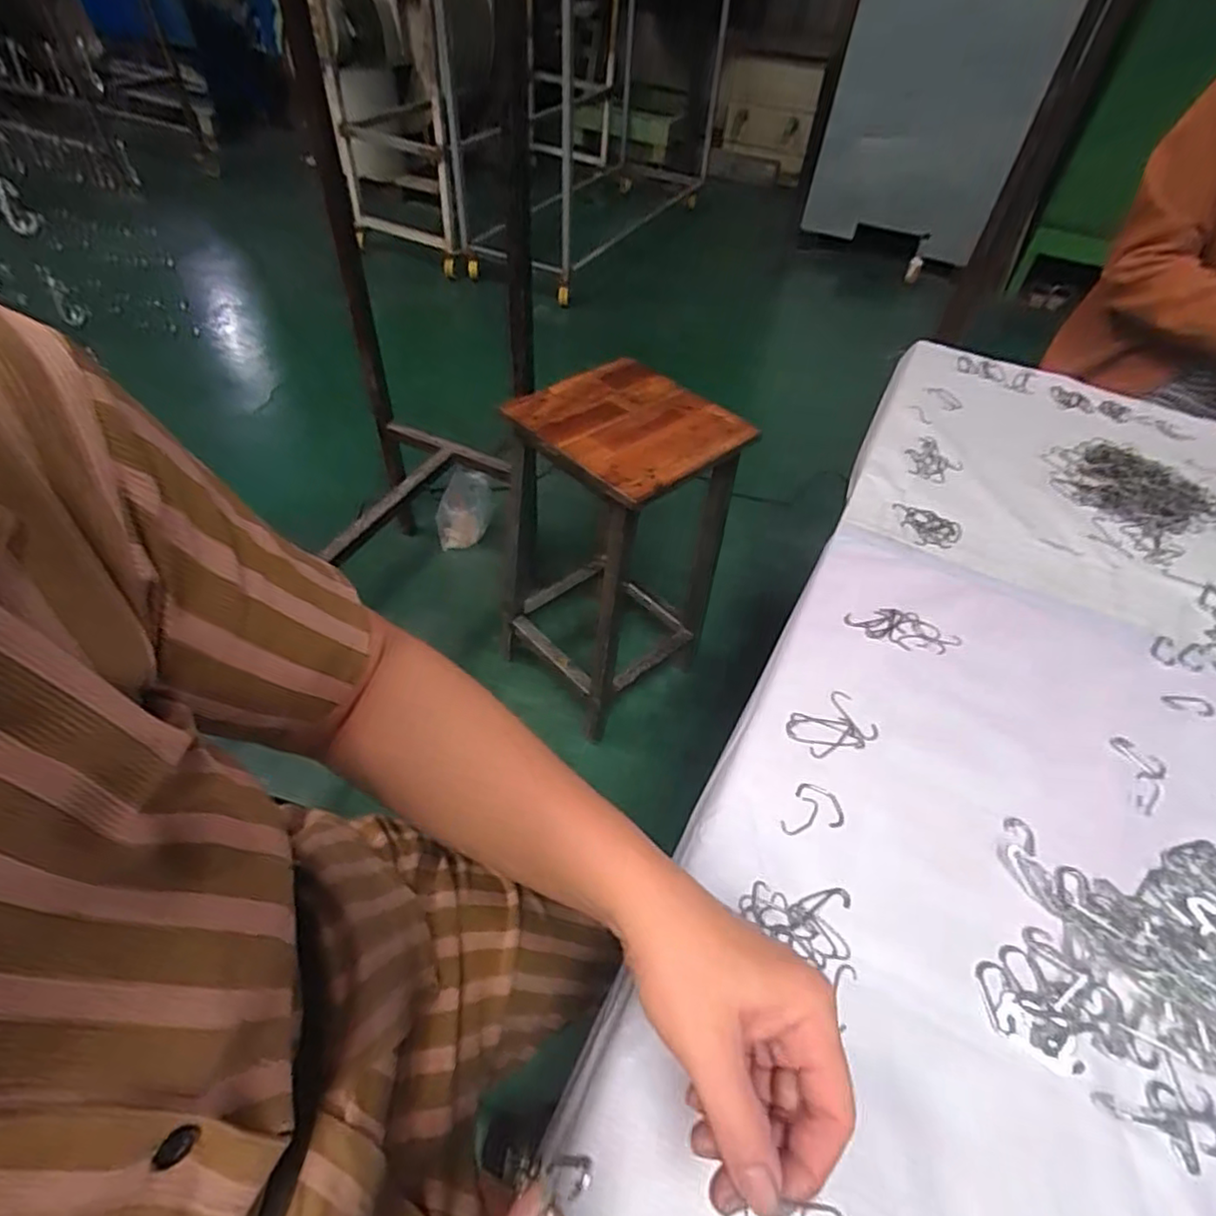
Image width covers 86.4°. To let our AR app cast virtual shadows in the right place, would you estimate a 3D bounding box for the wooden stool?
[{"bbox_3d":[0.003,-0.128,1.223,0.340,0.535,0.315,36,55,24],"label":"wooden stool"}]

